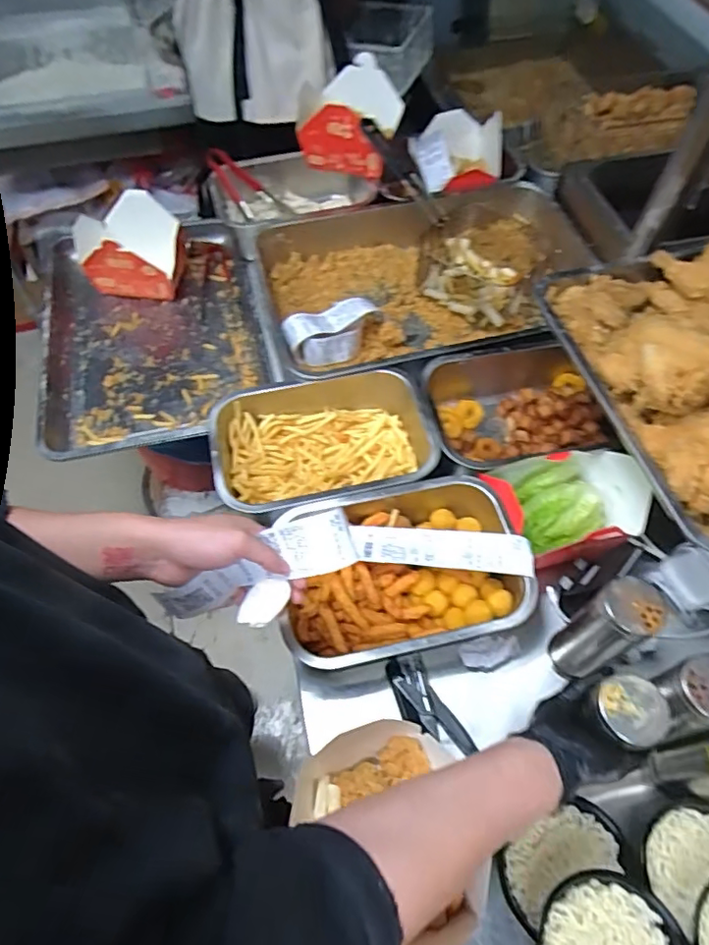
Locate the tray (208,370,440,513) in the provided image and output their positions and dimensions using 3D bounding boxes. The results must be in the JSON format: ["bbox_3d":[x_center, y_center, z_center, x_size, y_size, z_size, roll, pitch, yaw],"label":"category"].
[{"bbox_3d":[-0.045,-0.036,0.858,0.317,0.098,0.218,-7,58,-5],"label":"tray"}]

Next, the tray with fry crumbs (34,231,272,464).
[{"bbox_3d":[-0.390,-0.277,1.115,0.396,0.052,0.574,-13,57,-8],"label":"tray with fry crumbs"}]

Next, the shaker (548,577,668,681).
[{"bbox_3d":[0.280,0.187,0.655,0.063,0.199,0.059,0,58,0],"label":"shaker"}]

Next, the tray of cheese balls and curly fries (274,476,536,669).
[{"bbox_3d":[0.058,0.130,0.737,0.303,0.079,0.211,-10,59,-7],"label":"tray of cheese balls and curly fries"}]

